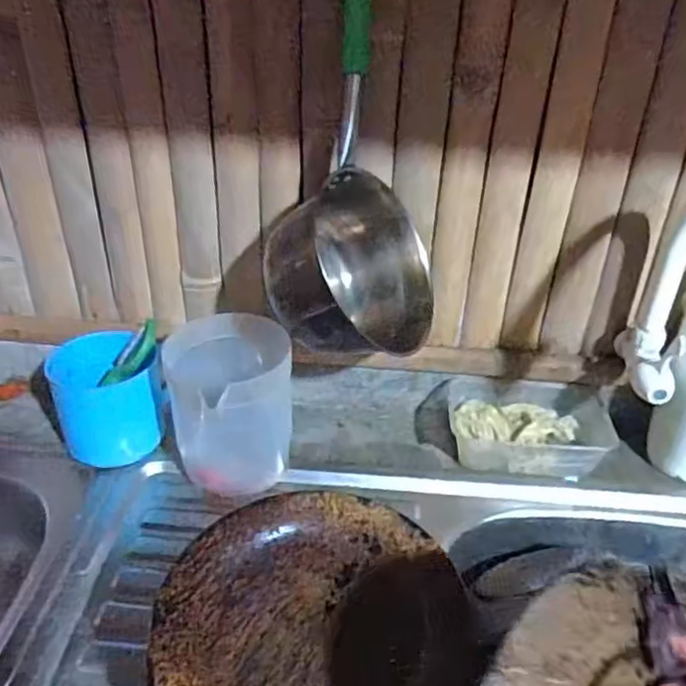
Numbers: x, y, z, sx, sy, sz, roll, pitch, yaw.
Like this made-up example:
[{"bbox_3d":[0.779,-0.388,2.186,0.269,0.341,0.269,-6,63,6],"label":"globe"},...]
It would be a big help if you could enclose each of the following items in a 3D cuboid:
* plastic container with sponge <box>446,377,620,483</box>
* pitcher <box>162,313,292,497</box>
[{"bbox_3d":[0.210,0.096,0.734,0.174,0.053,0.106,4,32,3],"label":"plastic container with sponge"},{"bbox_3d":[-0.118,0.055,0.694,0.119,0.147,0.147,-6,33,-12],"label":"pitcher"}]

